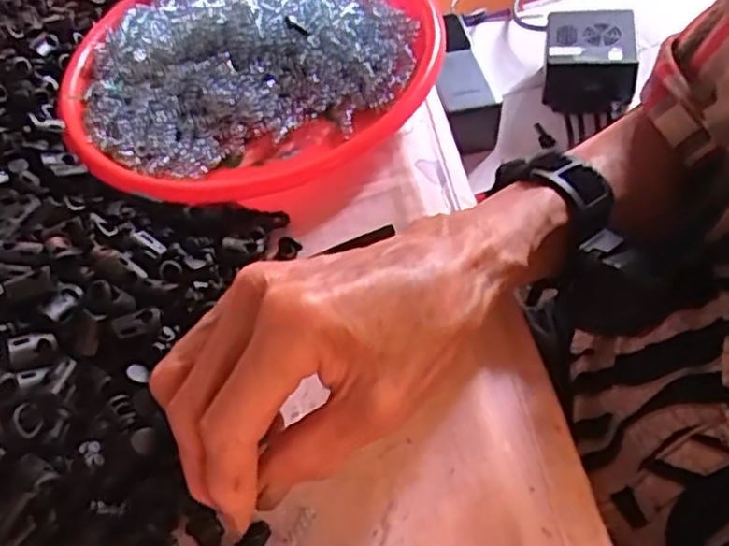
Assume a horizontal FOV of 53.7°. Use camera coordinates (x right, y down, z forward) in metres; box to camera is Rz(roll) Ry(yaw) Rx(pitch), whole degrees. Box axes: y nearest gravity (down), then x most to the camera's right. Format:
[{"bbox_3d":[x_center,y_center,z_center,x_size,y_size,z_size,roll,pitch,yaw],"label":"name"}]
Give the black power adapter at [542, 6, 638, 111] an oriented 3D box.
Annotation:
[{"bbox_3d":[0.189,-0.181,0.607,0.072,0.046,0.084,4,55,12],"label":"black power adapter"}]

